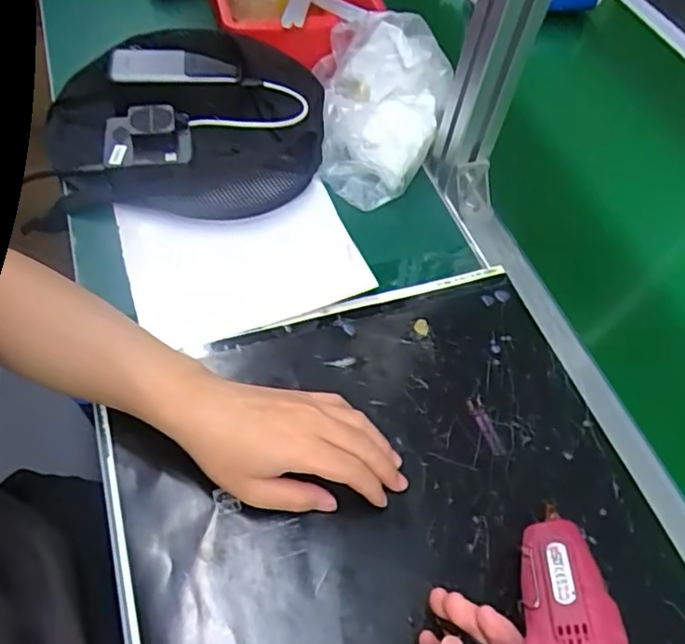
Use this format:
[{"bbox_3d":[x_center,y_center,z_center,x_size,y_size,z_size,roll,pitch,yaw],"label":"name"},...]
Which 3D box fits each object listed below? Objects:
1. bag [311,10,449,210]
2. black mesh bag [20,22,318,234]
[{"bbox_3d":[0.037,-0.216,0.593,0.136,0.089,0.187,8,56,0],"label":"bag"},{"bbox_3d":[-0.162,-0.204,0.595,0.279,0.063,0.223,3,55,-5],"label":"black mesh bag"}]

